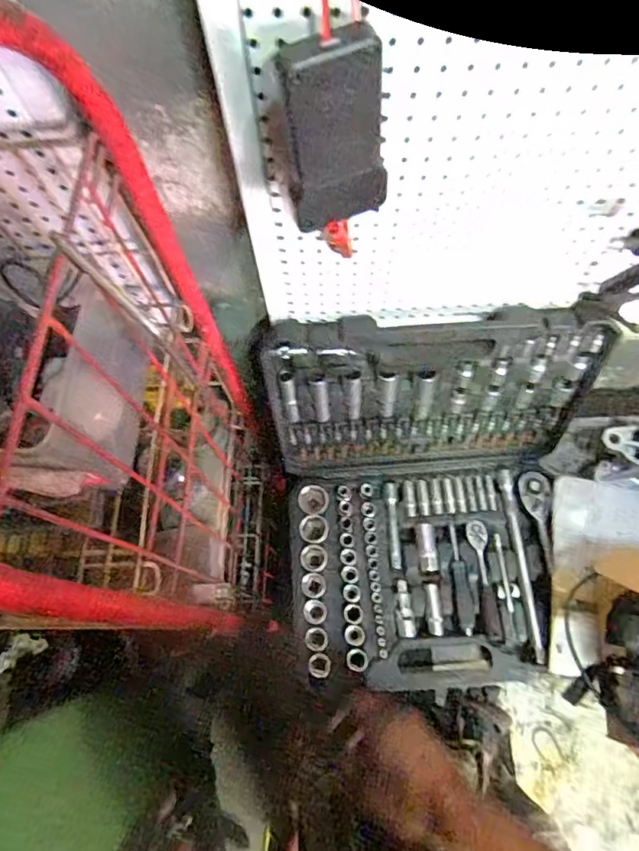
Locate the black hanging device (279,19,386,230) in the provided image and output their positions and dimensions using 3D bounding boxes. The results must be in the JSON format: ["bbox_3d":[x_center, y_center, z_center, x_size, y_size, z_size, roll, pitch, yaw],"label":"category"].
[{"bbox_3d":[0.011,-0.175,0.319,0.062,0.118,0.020,-27,70,-8],"label":"black hanging device"}]

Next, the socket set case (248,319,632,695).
[{"bbox_3d":[0.148,0.094,0.609,0.371,0.280,0.374,-9,69,-1],"label":"socket set case"}]

